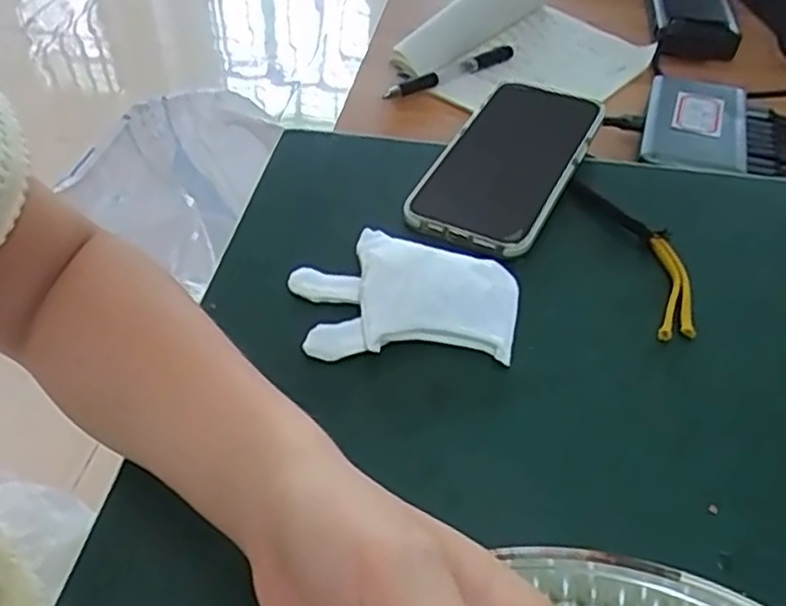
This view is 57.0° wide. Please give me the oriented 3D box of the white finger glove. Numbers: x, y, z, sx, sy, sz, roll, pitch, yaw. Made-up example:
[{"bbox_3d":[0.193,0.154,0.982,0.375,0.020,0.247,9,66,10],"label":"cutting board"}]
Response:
[{"bbox_3d":[0.005,-0.005,0.391,0.116,0.024,0.076,2,46,1],"label":"white finger glove"}]

